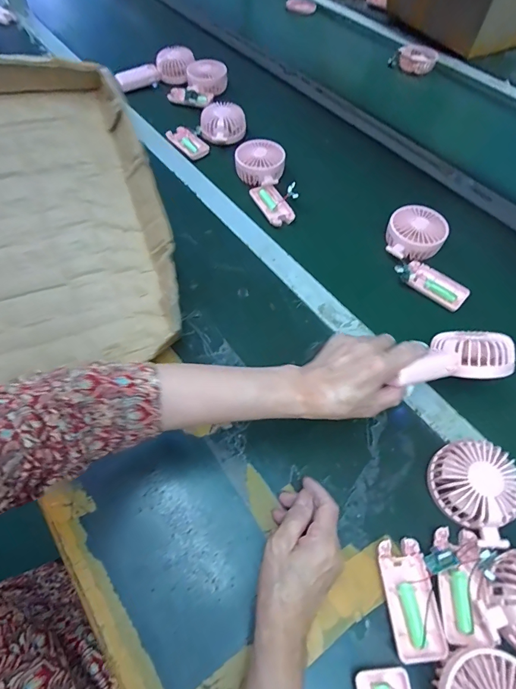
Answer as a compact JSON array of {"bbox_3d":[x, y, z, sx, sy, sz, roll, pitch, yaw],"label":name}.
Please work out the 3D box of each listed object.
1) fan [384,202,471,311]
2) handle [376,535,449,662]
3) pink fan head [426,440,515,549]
[{"bbox_3d":[0.247,-0.134,0.584,0.099,0.030,0.179,-10,72,-8],"label":"fan"},{"bbox_3d":[0.141,0.233,0.359,0.044,0.019,0.092,-2,57,-3],"label":"handle"},{"bbox_3d":[0.225,0.147,0.399,0.078,0.048,0.095,-33,64,-21],"label":"pink fan head"}]

